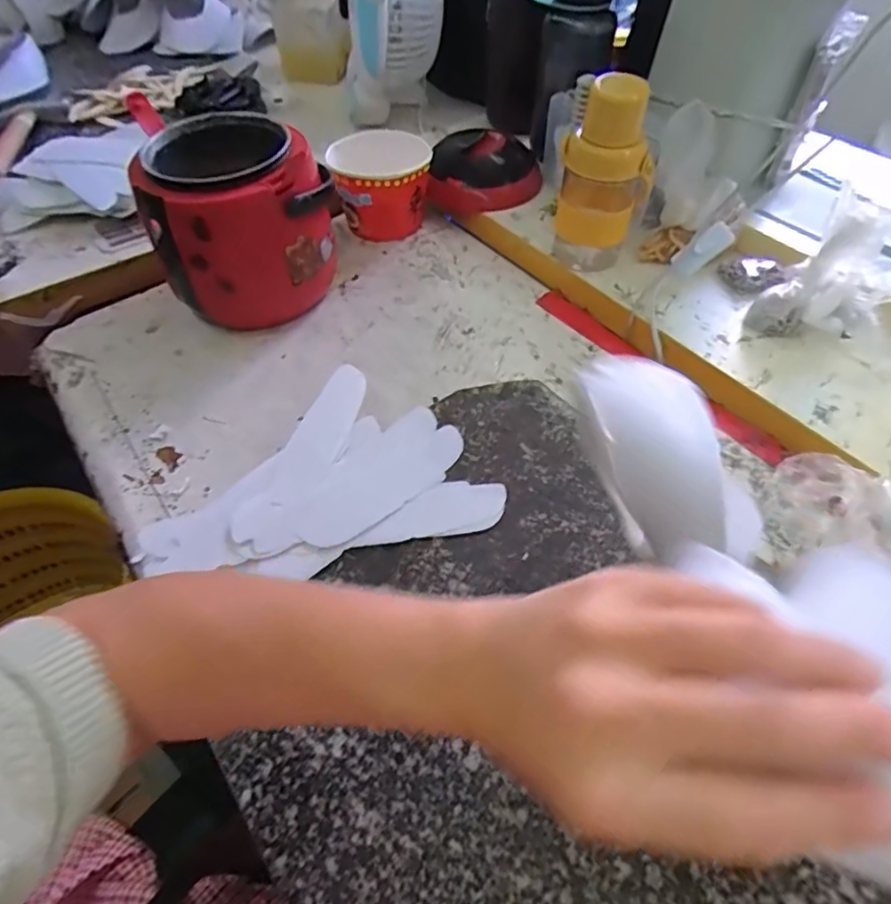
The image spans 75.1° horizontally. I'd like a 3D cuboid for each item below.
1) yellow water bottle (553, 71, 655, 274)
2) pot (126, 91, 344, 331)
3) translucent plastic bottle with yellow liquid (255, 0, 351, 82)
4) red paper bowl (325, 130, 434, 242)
[{"bbox_3d":[0.172,-0.288,0.631,0.096,0.207,0.091,15,54,13],"label":"yellow water bottle"},{"bbox_3d":[-0.221,-0.262,0.641,0.195,0.159,0.216,-13,53,-9],"label":"pot"},{"bbox_3d":[-0.247,-0.795,1.038,0.148,0.198,0.143,-9,52,-5],"label":"translucent plastic bottle with yellow liquid"},{"bbox_3d":[-0.084,-0.351,0.757,0.125,0.087,0.134,-17,54,-12],"label":"red paper bowl"}]

